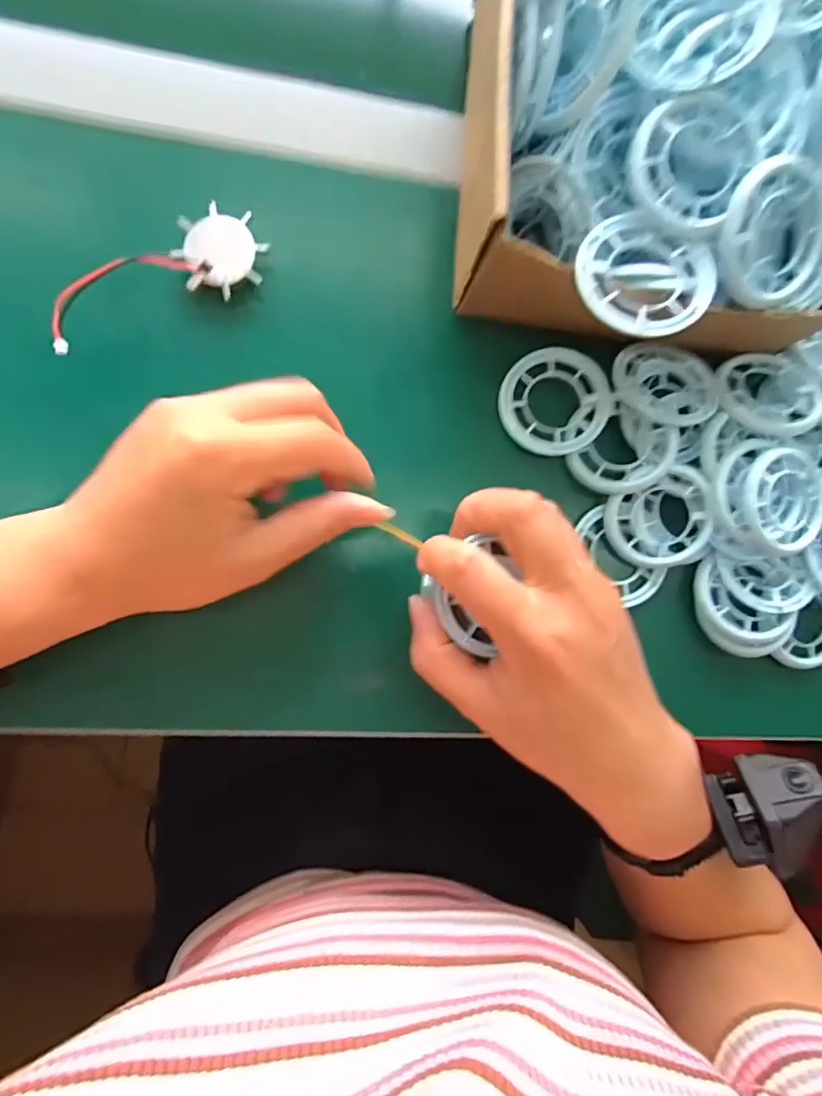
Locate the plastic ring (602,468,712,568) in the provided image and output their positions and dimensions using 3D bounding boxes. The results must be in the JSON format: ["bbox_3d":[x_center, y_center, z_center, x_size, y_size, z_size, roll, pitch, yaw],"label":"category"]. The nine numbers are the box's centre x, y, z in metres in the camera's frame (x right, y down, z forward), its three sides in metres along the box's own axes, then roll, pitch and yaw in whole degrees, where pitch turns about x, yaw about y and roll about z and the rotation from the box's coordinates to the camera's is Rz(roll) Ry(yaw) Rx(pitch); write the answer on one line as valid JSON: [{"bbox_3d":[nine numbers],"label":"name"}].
[{"bbox_3d":[0.136,-0.017,0.287,0.053,0.014,0.053,1,100,6],"label":"plastic ring"}]

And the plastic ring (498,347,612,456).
[{"bbox_3d":[0.078,-0.080,0.285,0.058,0.007,0.057,0,87,2],"label":"plastic ring"}]

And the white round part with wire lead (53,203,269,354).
[{"bbox_3d":[-0.123,-0.131,0.254,0.108,0.015,0.039,-25,91,-10],"label":"white round part with wire lead"}]

